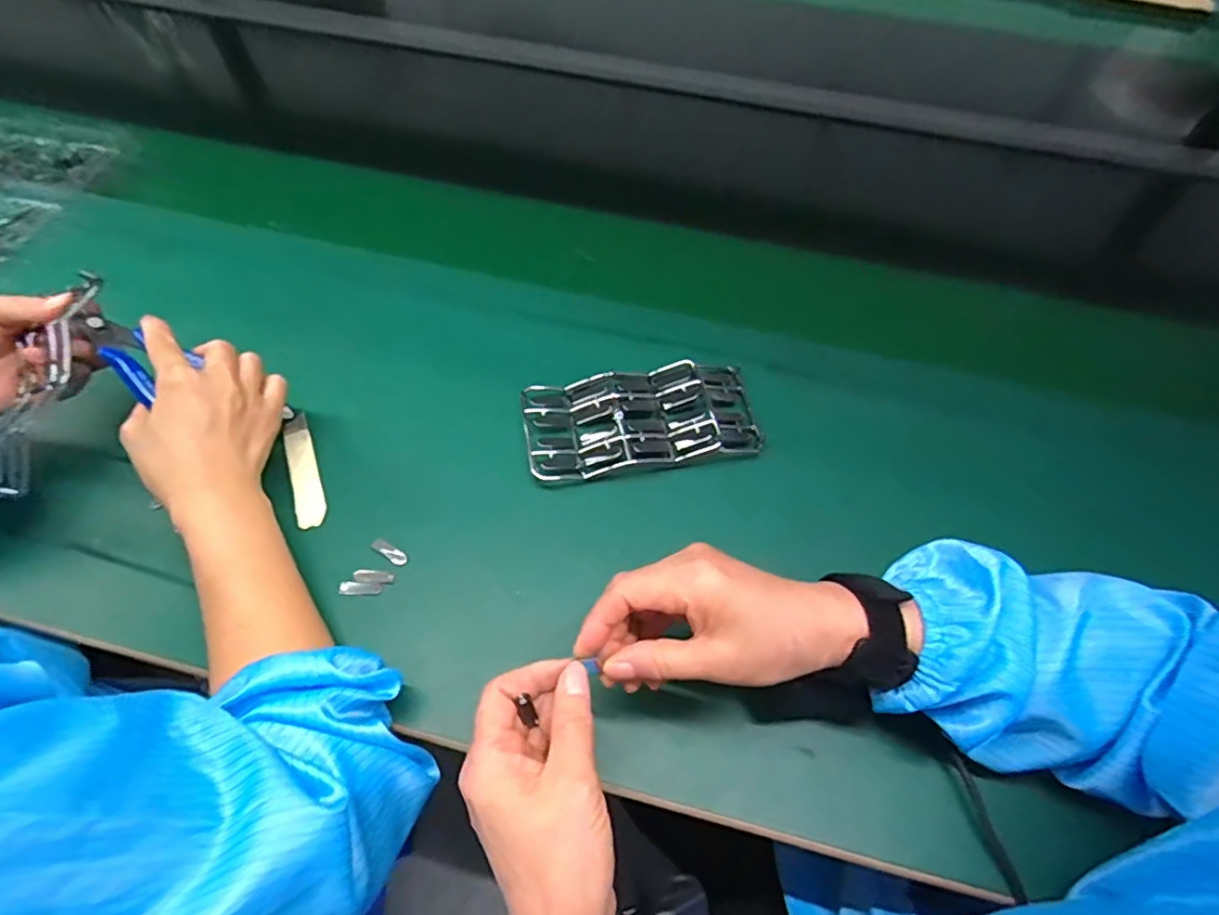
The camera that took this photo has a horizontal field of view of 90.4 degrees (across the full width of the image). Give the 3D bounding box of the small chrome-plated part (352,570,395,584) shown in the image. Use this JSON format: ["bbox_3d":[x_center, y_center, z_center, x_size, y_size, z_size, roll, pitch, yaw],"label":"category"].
[{"bbox_3d":[-0.164,0.083,0.419,0.025,0.008,0.008,2,59,-2],"label":"small chrome-plated part"}]

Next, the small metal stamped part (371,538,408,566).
[{"bbox_3d":[-0.156,0.067,0.430,0.028,0.004,0.010,31,63,15],"label":"small metal stamped part"}]

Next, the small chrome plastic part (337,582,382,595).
[{"bbox_3d":[-0.171,0.090,0.414,0.027,0.004,0.008,6,58,-14],"label":"small chrome plastic part"}]

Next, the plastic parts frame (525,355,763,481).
[{"bbox_3d":[0.025,-0.033,0.484,0.181,0.018,0.088,-9,60,-8],"label":"plastic parts frame"}]

